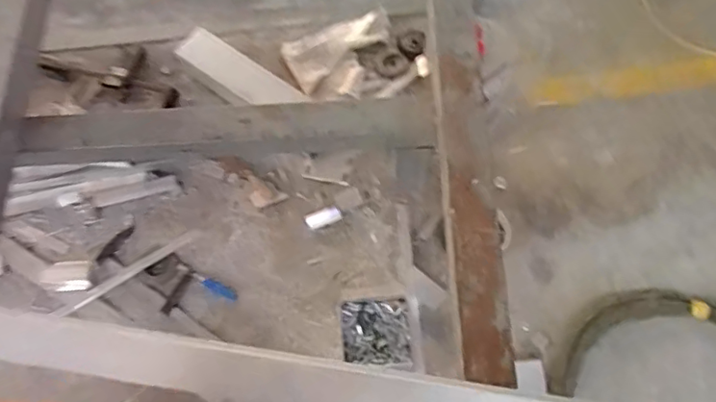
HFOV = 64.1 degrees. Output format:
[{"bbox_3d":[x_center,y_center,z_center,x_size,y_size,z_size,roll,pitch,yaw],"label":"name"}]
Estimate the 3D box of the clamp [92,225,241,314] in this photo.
[{"bbox_3d":[-0.463,0.187,1.382,0.345,0.036,0.130,30,72,14],"label":"clamp"}]

